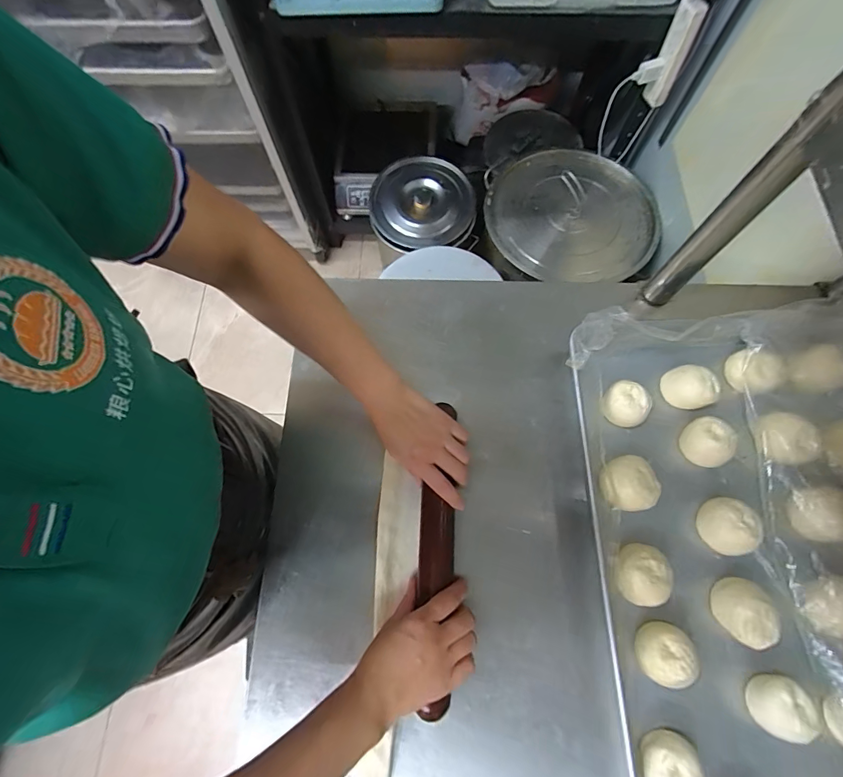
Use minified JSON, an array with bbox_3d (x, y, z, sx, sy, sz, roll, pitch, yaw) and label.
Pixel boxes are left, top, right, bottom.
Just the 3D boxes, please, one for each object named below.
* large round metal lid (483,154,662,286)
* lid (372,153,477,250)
[{"bbox_3d":[0.406,-0.486,1.096,0.476,0.054,0.419,29,74,10],"label":"large round metal lid"},{"bbox_3d":[0.003,-0.575,1.216,0.322,0.047,0.307,0,72,1],"label":"lid"}]

